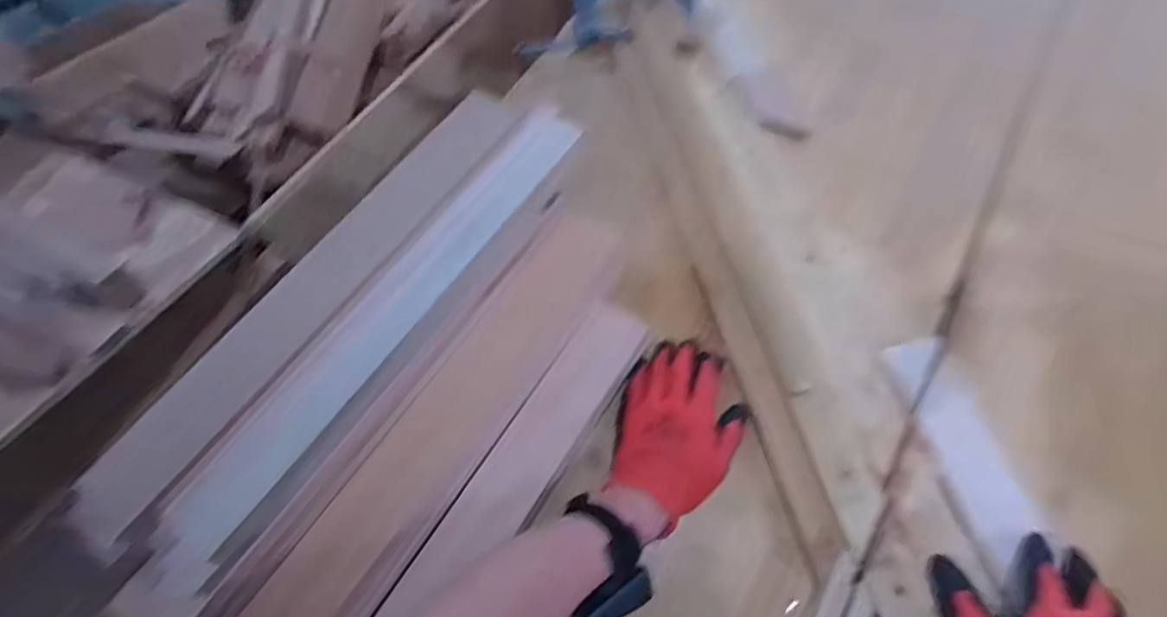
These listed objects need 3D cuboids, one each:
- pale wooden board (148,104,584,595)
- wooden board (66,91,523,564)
[{"bbox_3d":[-0.150,0.000,0.440,0.052,0.017,0.444,34,71,8],"label":"pale wooden board"},{"bbox_3d":[-0.212,-0.018,0.444,0.060,0.013,0.442,31,72,17],"label":"wooden board"}]

